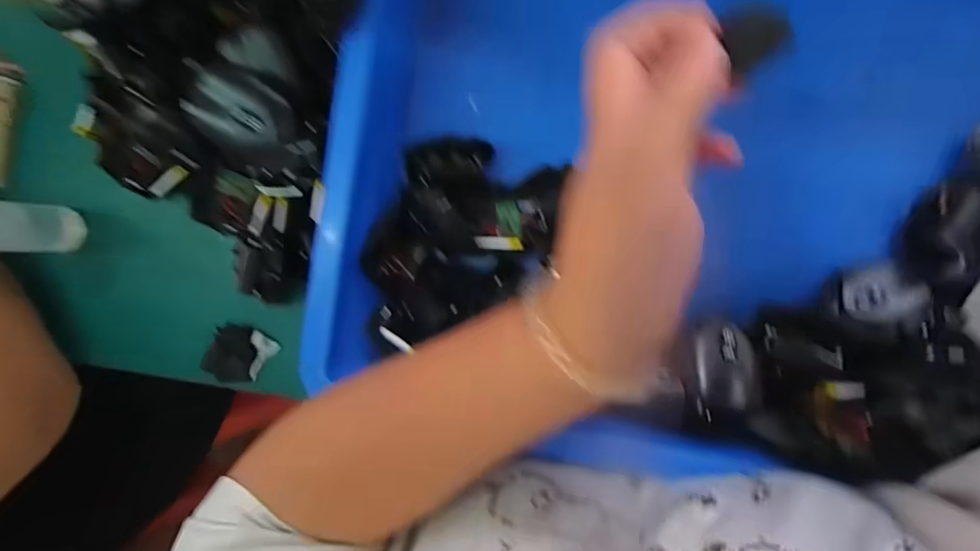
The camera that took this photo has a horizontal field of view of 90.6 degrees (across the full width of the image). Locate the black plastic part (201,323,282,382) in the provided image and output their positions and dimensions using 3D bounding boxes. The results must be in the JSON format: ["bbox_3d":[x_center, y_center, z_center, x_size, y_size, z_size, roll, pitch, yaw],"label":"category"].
[{"bbox_3d":[-0.199,0.061,0.384,0.056,0.016,0.042,17,93,8],"label":"black plastic part"}]

